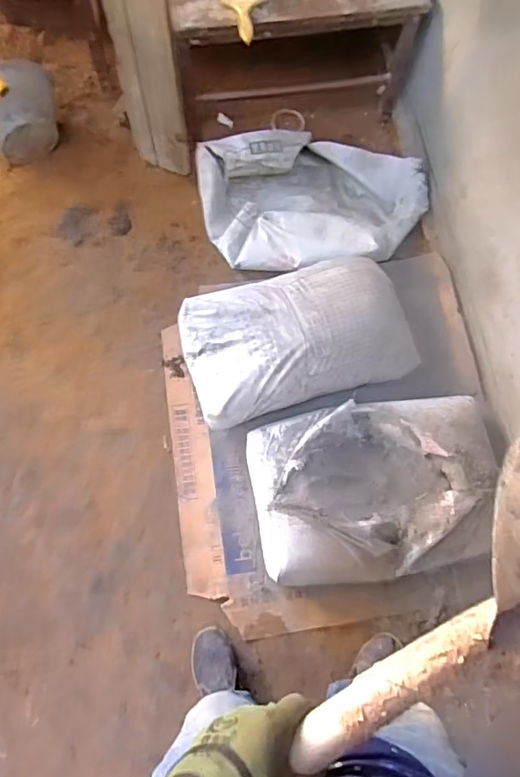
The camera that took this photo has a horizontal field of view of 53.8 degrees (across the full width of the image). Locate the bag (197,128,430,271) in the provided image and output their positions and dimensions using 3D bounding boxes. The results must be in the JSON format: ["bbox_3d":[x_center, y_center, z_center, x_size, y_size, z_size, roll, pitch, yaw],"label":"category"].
[{"bbox_3d":[0.182,-0.625,1.712,0.735,0.153,0.492,-5,73,-3],"label":"bag"}]

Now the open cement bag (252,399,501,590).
[{"bbox_3d":[0.288,0.257,1.325,0.595,0.152,0.433,-9,74,-4],"label":"open cement bag"}]

